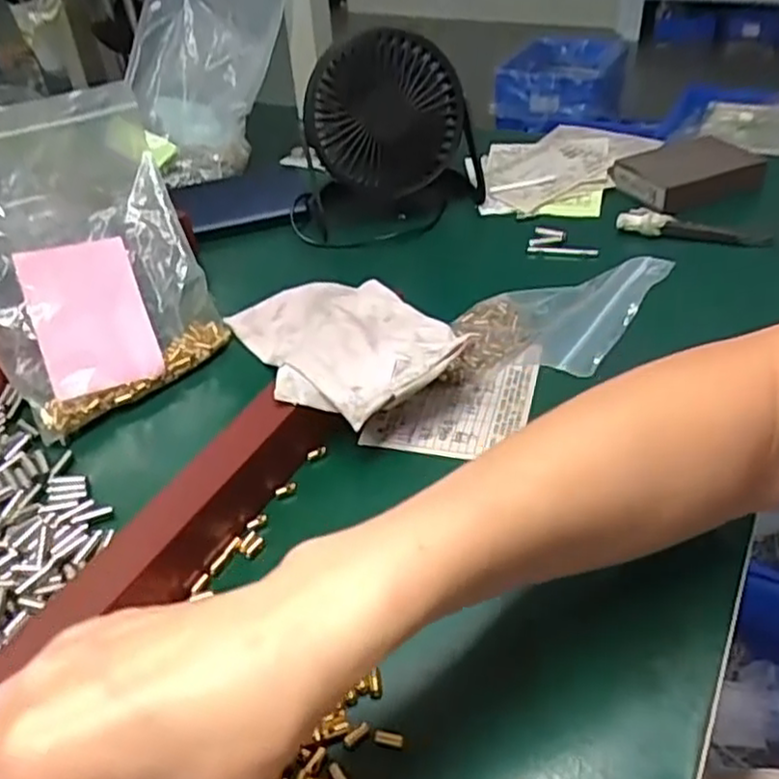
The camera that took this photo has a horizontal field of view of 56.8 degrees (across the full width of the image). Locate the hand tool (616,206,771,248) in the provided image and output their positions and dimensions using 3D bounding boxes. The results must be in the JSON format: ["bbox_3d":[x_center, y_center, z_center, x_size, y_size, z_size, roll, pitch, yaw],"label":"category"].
[{"bbox_3d":[0.232,-0.125,0.553,0.109,0.020,0.013,7,41,14],"label":"hand tool"}]

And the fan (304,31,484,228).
[{"bbox_3d":[0.006,-0.229,0.615,0.145,0.131,0.123,-3,39,2],"label":"fan"}]

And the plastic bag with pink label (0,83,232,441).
[{"bbox_3d":[-0.191,-0.083,0.445,0.140,0.183,0.034,-33,13,-33],"label":"plastic bag with pink label"}]

